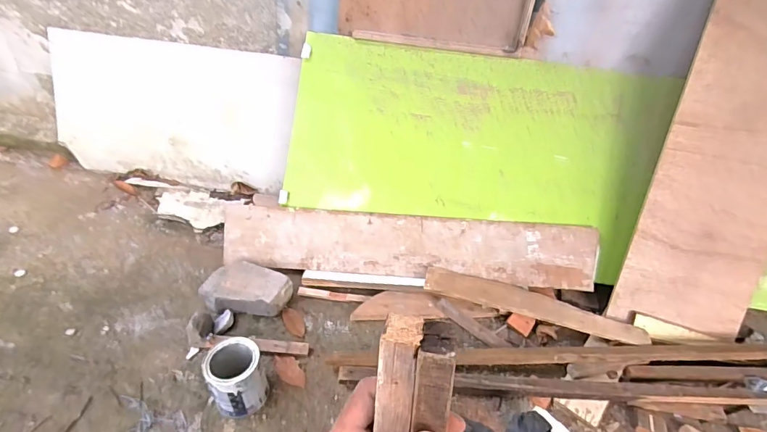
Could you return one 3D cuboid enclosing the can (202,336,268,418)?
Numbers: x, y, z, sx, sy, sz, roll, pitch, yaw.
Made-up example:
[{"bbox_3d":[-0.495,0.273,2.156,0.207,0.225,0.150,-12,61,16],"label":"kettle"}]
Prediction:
[{"bbox_3d":[-0.308,0.338,0.910,0.111,0.117,0.121,-21,46,-30],"label":"can"}]

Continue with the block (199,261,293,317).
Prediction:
[{"bbox_3d":[-0.352,0.195,1.134,0.217,0.069,0.128,8,38,3],"label":"block"}]

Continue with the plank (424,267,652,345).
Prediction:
[{"bbox_3d":[0.382,0.227,1.119,0.550,0.028,0.074,14,39,10],"label":"plank"}]

